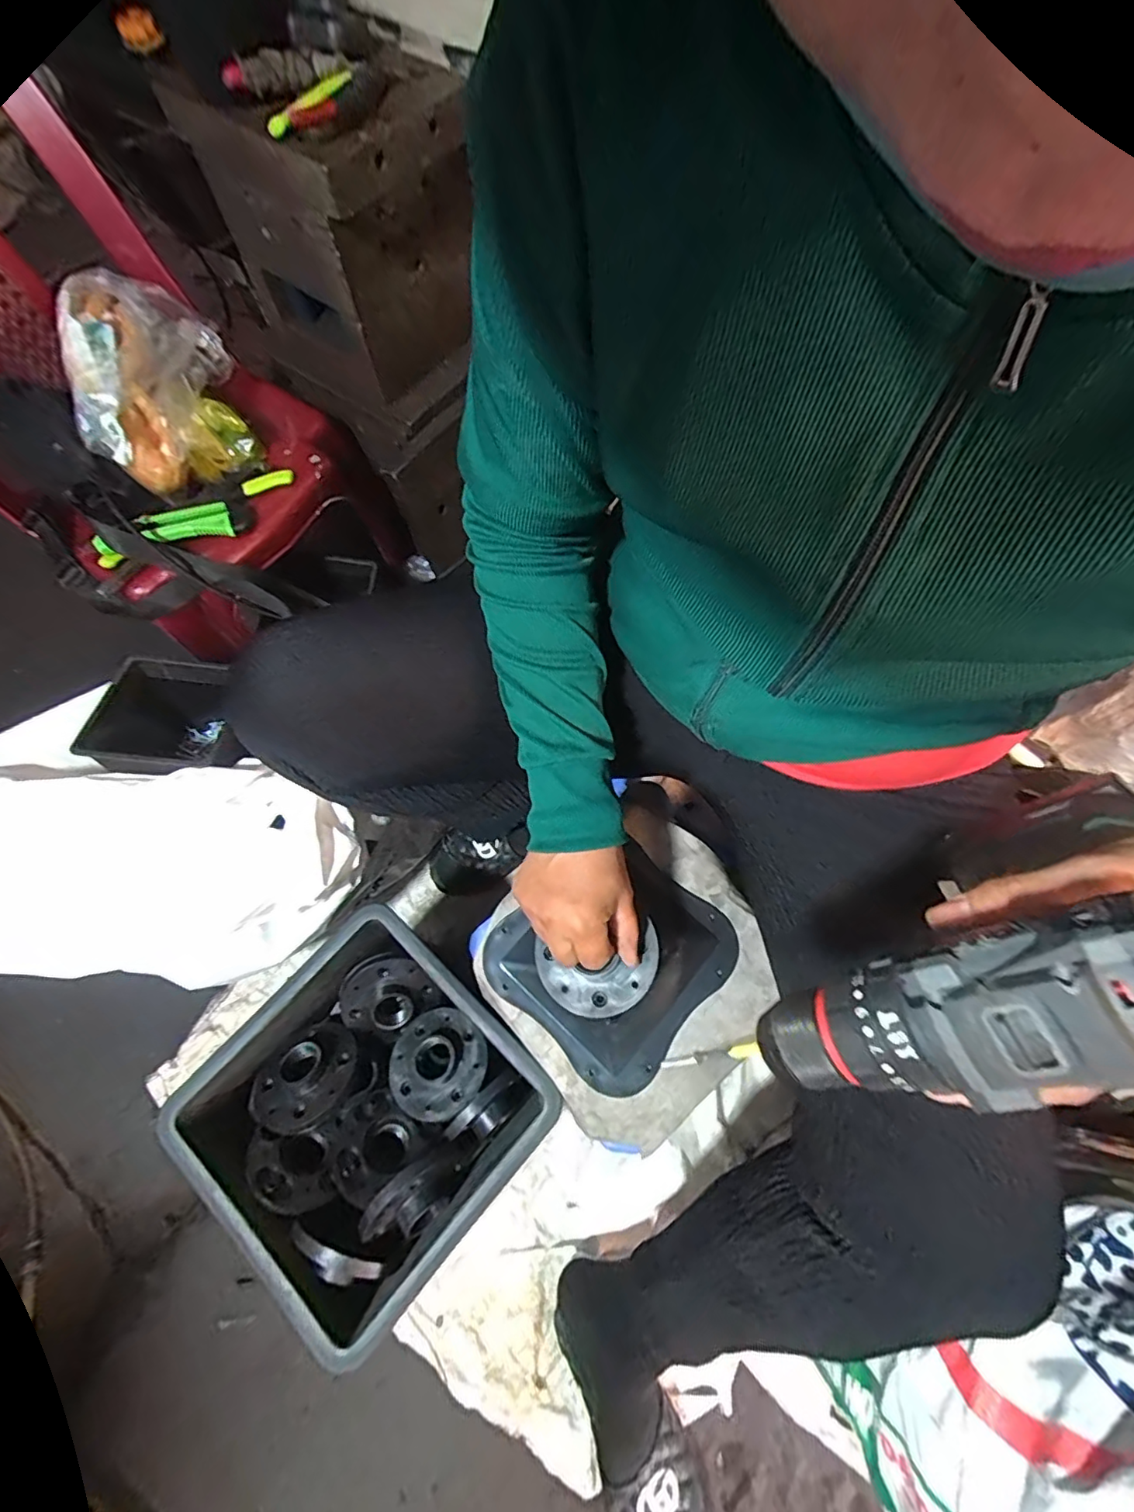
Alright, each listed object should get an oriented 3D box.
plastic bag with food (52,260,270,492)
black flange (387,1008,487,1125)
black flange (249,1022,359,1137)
[{"bbox_3d":[-0.417,-0.375,0.572,0.133,0.132,0.190,-22,71,-7],"label":"plastic bag with food"},{"bbox_3d":[-0.126,0.296,0.536,0.091,0.029,0.091,-3,56,5],"label":"black flange"},{"bbox_3d":[-0.251,0.306,0.530,0.092,0.035,0.097,24,49,33],"label":"black flange"}]

